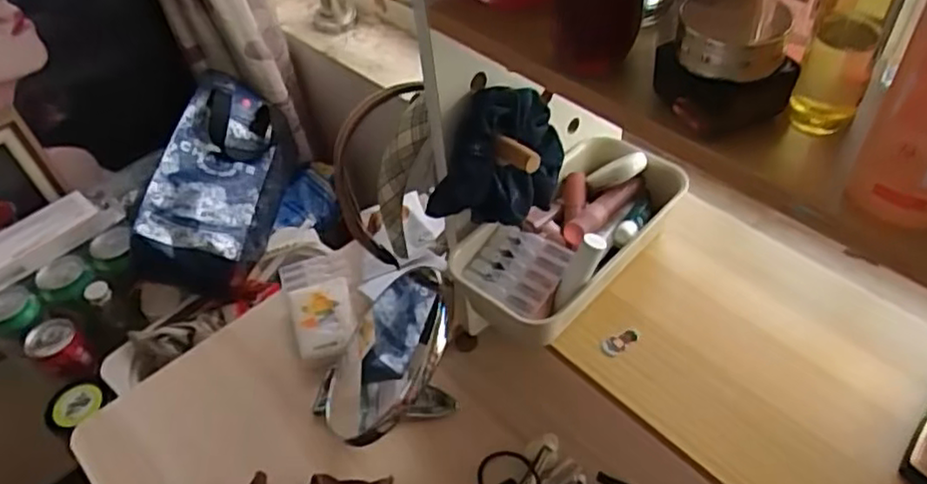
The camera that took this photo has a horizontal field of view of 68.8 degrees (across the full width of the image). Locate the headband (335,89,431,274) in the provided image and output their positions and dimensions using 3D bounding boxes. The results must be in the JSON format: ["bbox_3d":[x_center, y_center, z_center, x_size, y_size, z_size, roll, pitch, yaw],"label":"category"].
[{"bbox_3d":[-0.064,-0.049,0.535,0.082,0.135,0.089,-10,47,-4],"label":"headband"}]

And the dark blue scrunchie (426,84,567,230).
[{"bbox_3d":[0.030,-0.059,0.472,0.042,0.091,0.112,31,57,29],"label":"dark blue scrunchie"}]

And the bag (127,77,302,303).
[{"bbox_3d":[-0.308,-0.084,0.879,0.117,0.129,0.297,1,47,6],"label":"bag"}]

